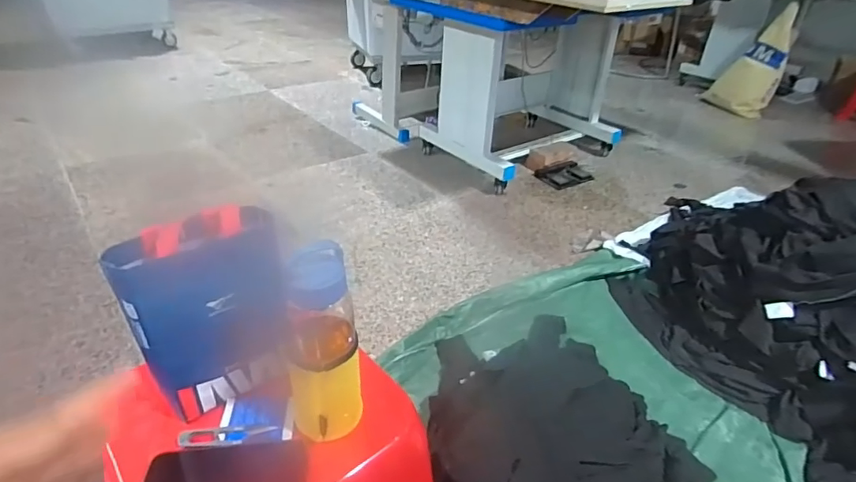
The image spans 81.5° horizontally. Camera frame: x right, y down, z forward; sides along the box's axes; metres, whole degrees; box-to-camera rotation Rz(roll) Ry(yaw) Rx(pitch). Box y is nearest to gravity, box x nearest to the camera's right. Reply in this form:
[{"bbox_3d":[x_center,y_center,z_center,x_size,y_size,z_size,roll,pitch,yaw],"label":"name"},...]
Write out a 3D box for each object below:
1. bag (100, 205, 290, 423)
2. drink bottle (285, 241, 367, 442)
[{"bbox_3d":[-0.240,0.082,0.557,0.156,0.214,0.076,-14,37,-24],"label":"bag"},{"bbox_3d":[-0.109,0.111,0.516,0.073,0.207,0.076,-5,34,-13],"label":"drink bottle"}]

